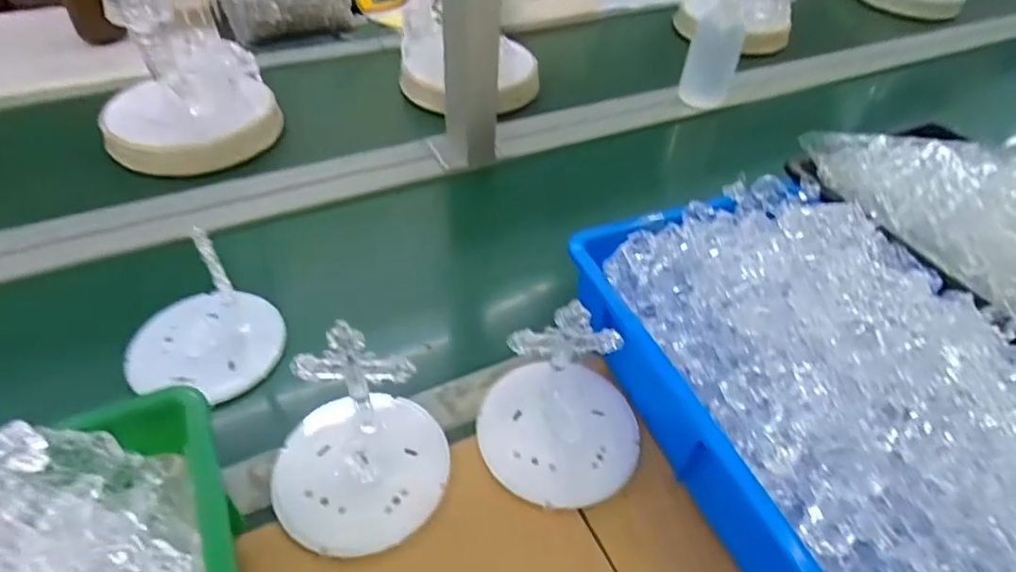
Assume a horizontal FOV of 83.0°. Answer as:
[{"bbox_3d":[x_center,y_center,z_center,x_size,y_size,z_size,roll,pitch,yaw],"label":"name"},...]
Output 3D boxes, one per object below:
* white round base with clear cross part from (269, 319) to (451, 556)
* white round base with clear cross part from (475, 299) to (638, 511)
[{"bbox_3d":[-0.106,0.103,0.404,0.124,0.110,0.122,4,45,-4],"label":"white round base with clear cross part"},{"bbox_3d":[0.045,0.084,0.436,0.124,0.119,0.116,4,45,-4],"label":"white round base with clear cross part"}]

